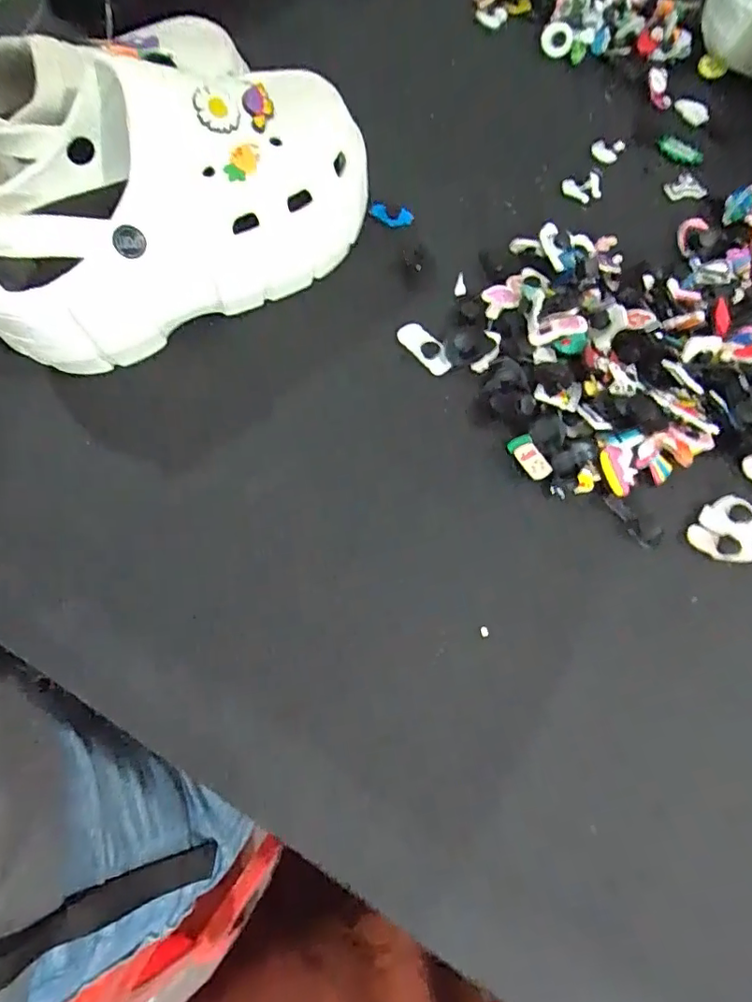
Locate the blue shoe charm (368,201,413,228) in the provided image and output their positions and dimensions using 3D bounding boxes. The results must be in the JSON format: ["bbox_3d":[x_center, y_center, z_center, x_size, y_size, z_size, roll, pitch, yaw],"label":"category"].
[{"bbox_3d":[0.011,-0.209,0.386,0.034,0.013,0.007,6,68,-20],"label":"blue shoe charm"}]

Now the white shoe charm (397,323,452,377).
[{"bbox_3d":[0.030,-0.096,0.333,0.018,0.010,0.042,-39,72,-14],"label":"white shoe charm"}]

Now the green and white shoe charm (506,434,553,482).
[{"bbox_3d":[0.087,-0.024,0.295,0.014,0.004,0.027,-32,70,-12],"label":"green and white shoe charm"}]

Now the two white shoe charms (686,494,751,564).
[{"bbox_3d":[0.187,0.014,0.279,0.031,0.008,0.038,36,72,15],"label":"two white shoe charms"}]

